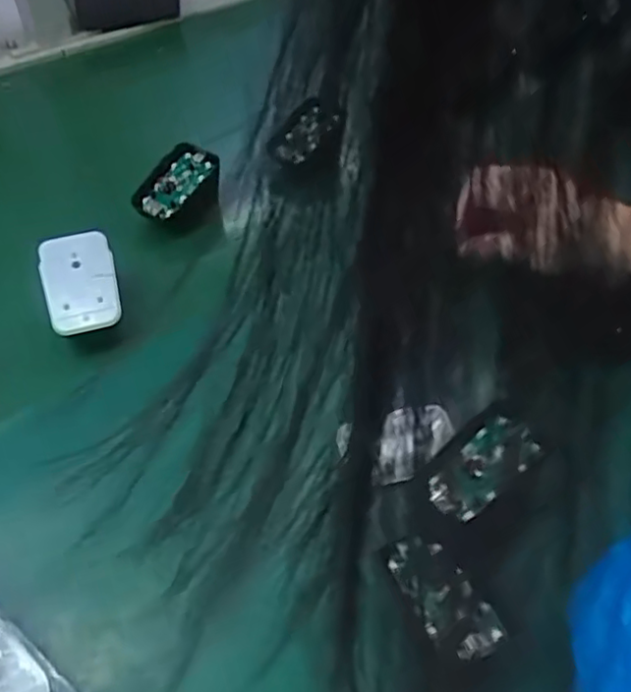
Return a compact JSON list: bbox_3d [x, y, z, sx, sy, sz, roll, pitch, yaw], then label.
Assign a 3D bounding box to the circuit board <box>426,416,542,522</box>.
[{"bbox_3d":[0.089,0.065,0.351,0.062,0.004,0.030,-39,60,-10],"label":"circuit board"}]

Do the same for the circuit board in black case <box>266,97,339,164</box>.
[{"bbox_3d":[-0.012,-0.181,0.559,0.035,0.020,0.079,27,54,18],"label":"circuit board in black case"}]

